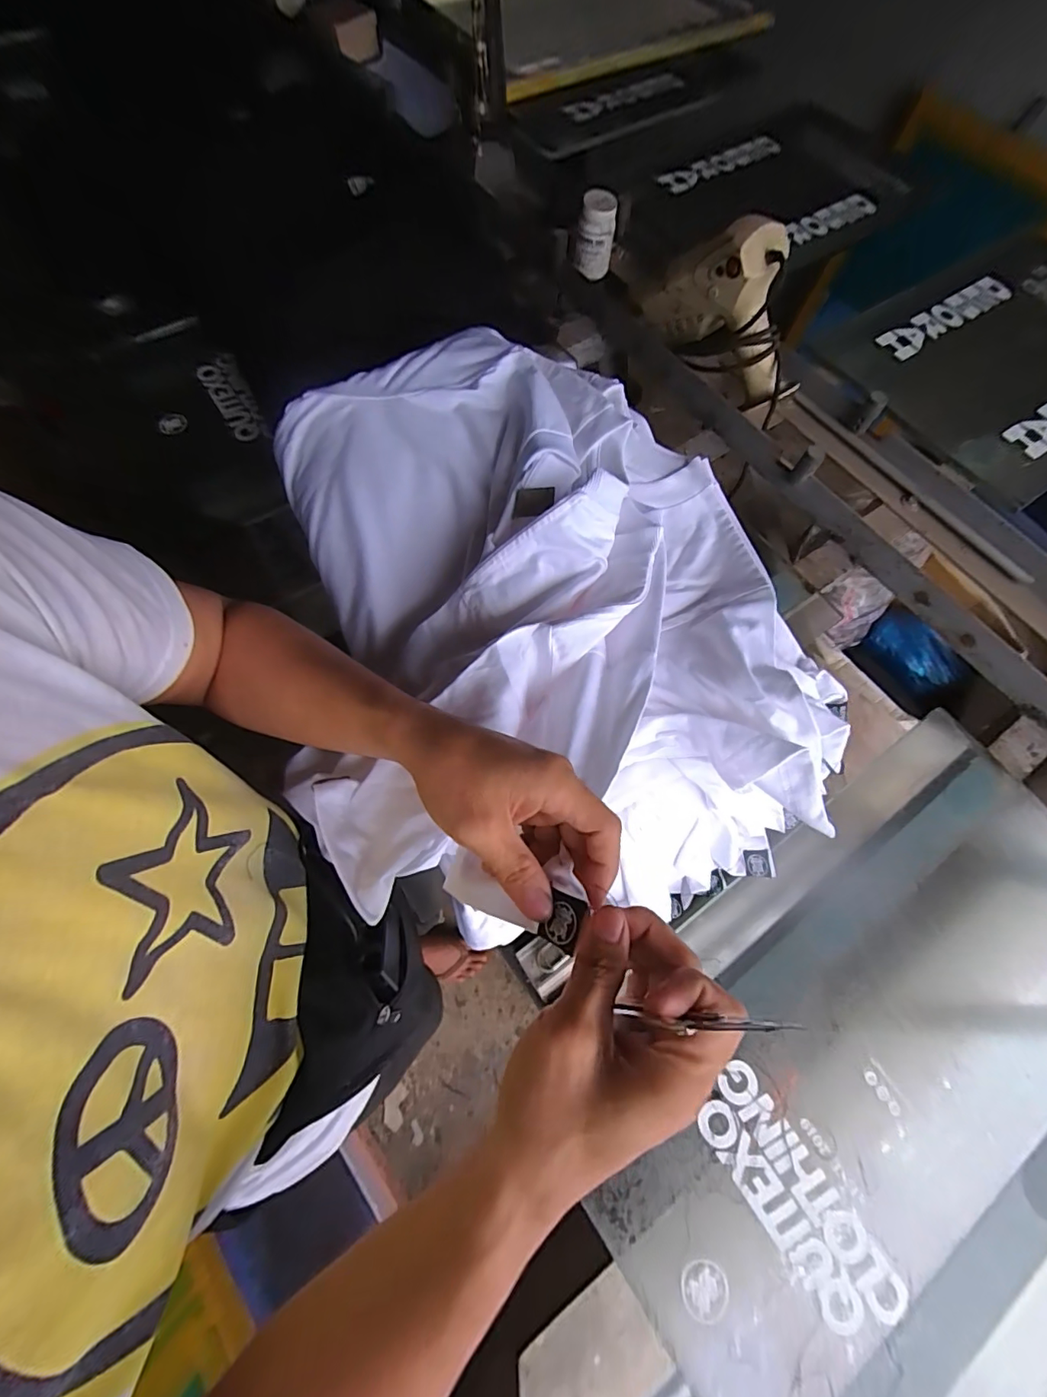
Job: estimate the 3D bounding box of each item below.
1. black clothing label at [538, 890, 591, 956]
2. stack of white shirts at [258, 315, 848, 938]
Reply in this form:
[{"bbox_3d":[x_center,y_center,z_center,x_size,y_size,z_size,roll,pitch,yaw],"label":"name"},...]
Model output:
[{"bbox_3d":[0.020,0.114,0.258,0.023,0.004,0.025,18,79,36],"label":"black clothing label"},{"bbox_3d":[0.013,-0.105,0.505,0.402,0.183,0.588,-15,69,-7],"label":"stack of white shirts"}]

